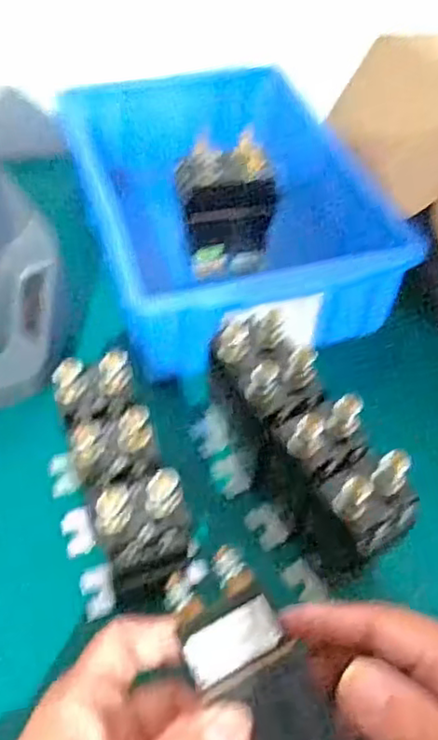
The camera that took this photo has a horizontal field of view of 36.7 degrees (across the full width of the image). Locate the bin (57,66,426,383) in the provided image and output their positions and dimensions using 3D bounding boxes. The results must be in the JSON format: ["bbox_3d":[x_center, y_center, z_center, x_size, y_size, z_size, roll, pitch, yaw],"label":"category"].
[{"bbox_3d":[0.003,-0.106,0.455,0.176,0.091,0.245,-11,50,-12],"label":"bin"}]

